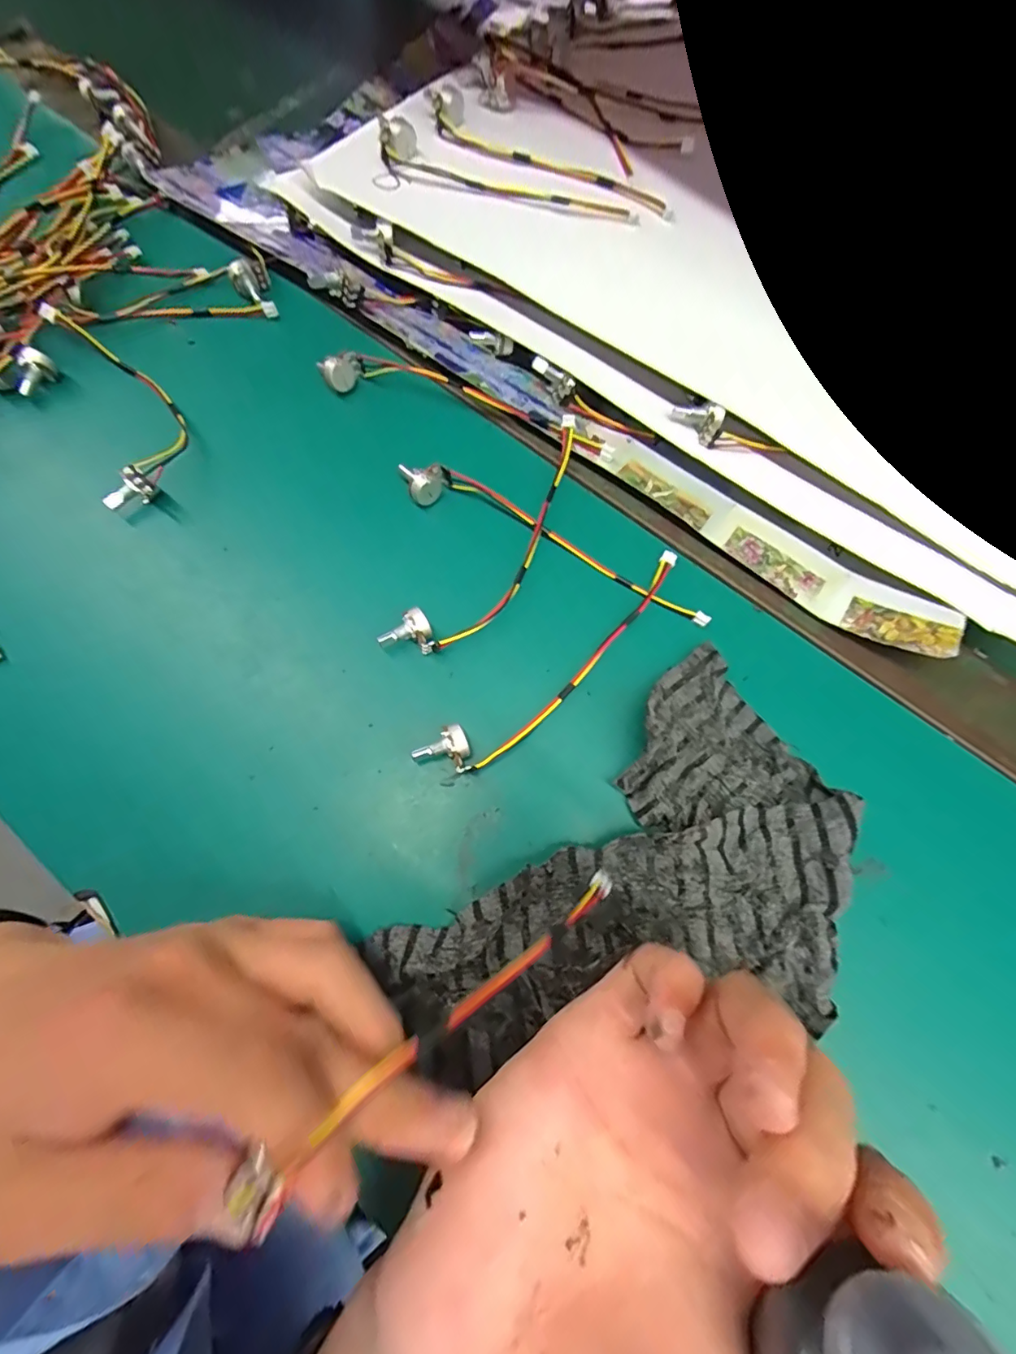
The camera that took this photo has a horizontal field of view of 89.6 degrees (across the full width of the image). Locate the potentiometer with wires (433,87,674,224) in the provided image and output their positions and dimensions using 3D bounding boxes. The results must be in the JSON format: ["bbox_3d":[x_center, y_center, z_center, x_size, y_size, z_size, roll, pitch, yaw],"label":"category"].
[{"bbox_3d":[0.025,-0.300,0.297,0.154,0.015,0.025,30,75,7],"label":"potentiometer with wires"}]

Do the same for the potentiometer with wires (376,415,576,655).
[{"bbox_3d":[0.000,-0.066,0.259,0.035,0.016,0.156,35,76,8],"label":"potentiometer with wires"}]

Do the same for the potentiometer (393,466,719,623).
[{"bbox_3d":[0.025,-0.072,0.265,0.175,0.020,0.024,24,74,5],"label":"potentiometer"}]

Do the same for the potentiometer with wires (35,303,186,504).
[{"bbox_3d":[-0.206,-0.149,0.274,0.048,0.023,0.128,-22,76,-8],"label":"potentiometer with wires"}]

